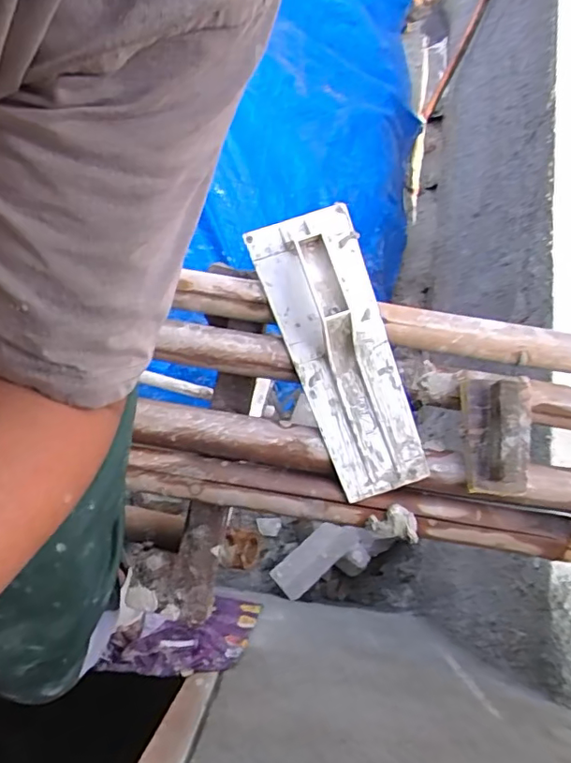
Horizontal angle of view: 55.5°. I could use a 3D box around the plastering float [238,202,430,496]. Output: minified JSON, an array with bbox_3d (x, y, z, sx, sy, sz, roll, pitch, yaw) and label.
[{"bbox_3d":[0.053,-0.040,0.535,0.104,0.068,0.293,-17,75,-6],"label":"plastering float"}]

